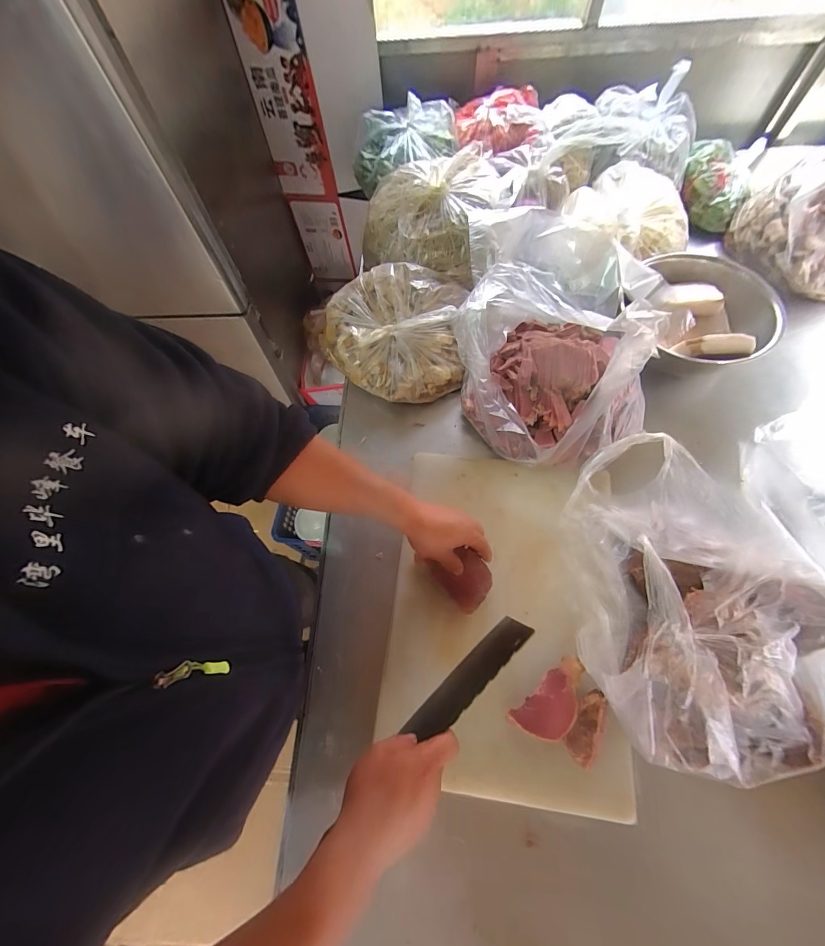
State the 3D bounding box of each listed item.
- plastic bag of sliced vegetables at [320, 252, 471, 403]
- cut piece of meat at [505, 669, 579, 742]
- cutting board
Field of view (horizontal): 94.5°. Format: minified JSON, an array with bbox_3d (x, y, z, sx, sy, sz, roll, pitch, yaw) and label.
[{"bbox_3d":[-0.040,-0.254,0.690,0.254,0.113,0.221,3,65,4],"label":"plastic bag of sliced vegetables"},{"bbox_3d":[0.168,0.292,0.466,0.087,0.018,0.057,-36,68,-13],"label":"cut piece of meat"},{"bbox_3d":[0.126,0.184,0.544,0.300,0.037,0.444,6,65,5],"label":"cutting board"}]

